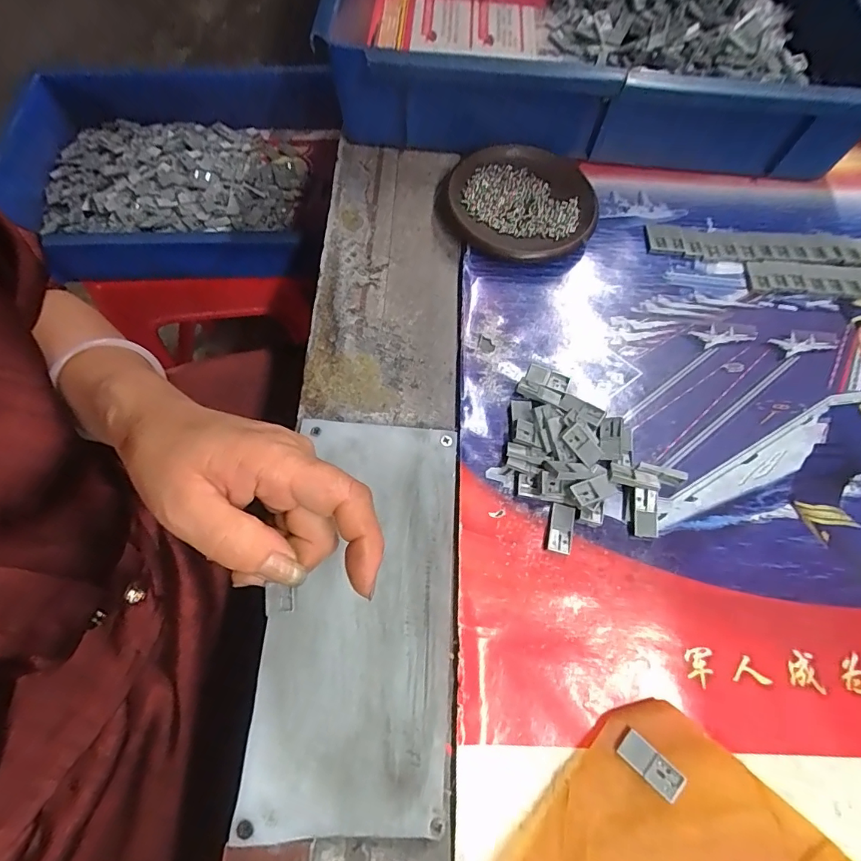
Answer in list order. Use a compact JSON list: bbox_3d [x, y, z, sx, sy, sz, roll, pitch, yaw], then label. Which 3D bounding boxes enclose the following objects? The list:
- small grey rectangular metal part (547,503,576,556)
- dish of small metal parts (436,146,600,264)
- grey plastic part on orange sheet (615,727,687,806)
[{"bbox_3d":[0.074,0.056,0.265,0.014,0.004,0.028,14,66,4],"label":"small grey rectangular metal part"},{"bbox_3d":[0.068,-0.170,0.354,0.106,0.019,0.110,1,65,-2],"label":"dish of small metal parts"},{"bbox_3d":[0.101,0.154,0.215,0.013,0.004,0.029,-42,61,-18],"label":"grey plastic part on orange sheet"}]

